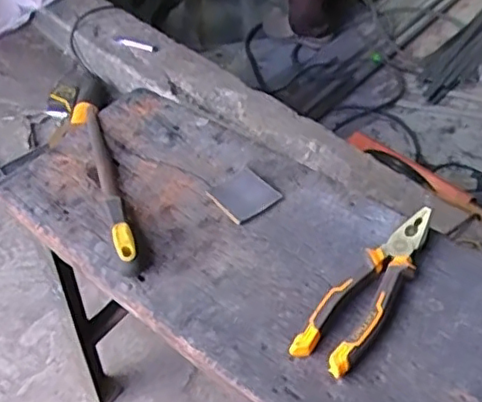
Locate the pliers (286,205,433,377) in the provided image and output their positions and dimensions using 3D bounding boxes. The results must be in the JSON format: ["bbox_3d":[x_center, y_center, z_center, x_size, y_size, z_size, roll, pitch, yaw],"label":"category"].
[{"bbox_3d":[0.126,0.080,0.565,0.053,0.027,0.192,30,59,30],"label":"pliers"}]

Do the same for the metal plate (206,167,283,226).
[{"bbox_3d":[0.003,-0.007,0.679,0.062,0.004,0.067,-33,52,-20],"label":"metal plate"}]

